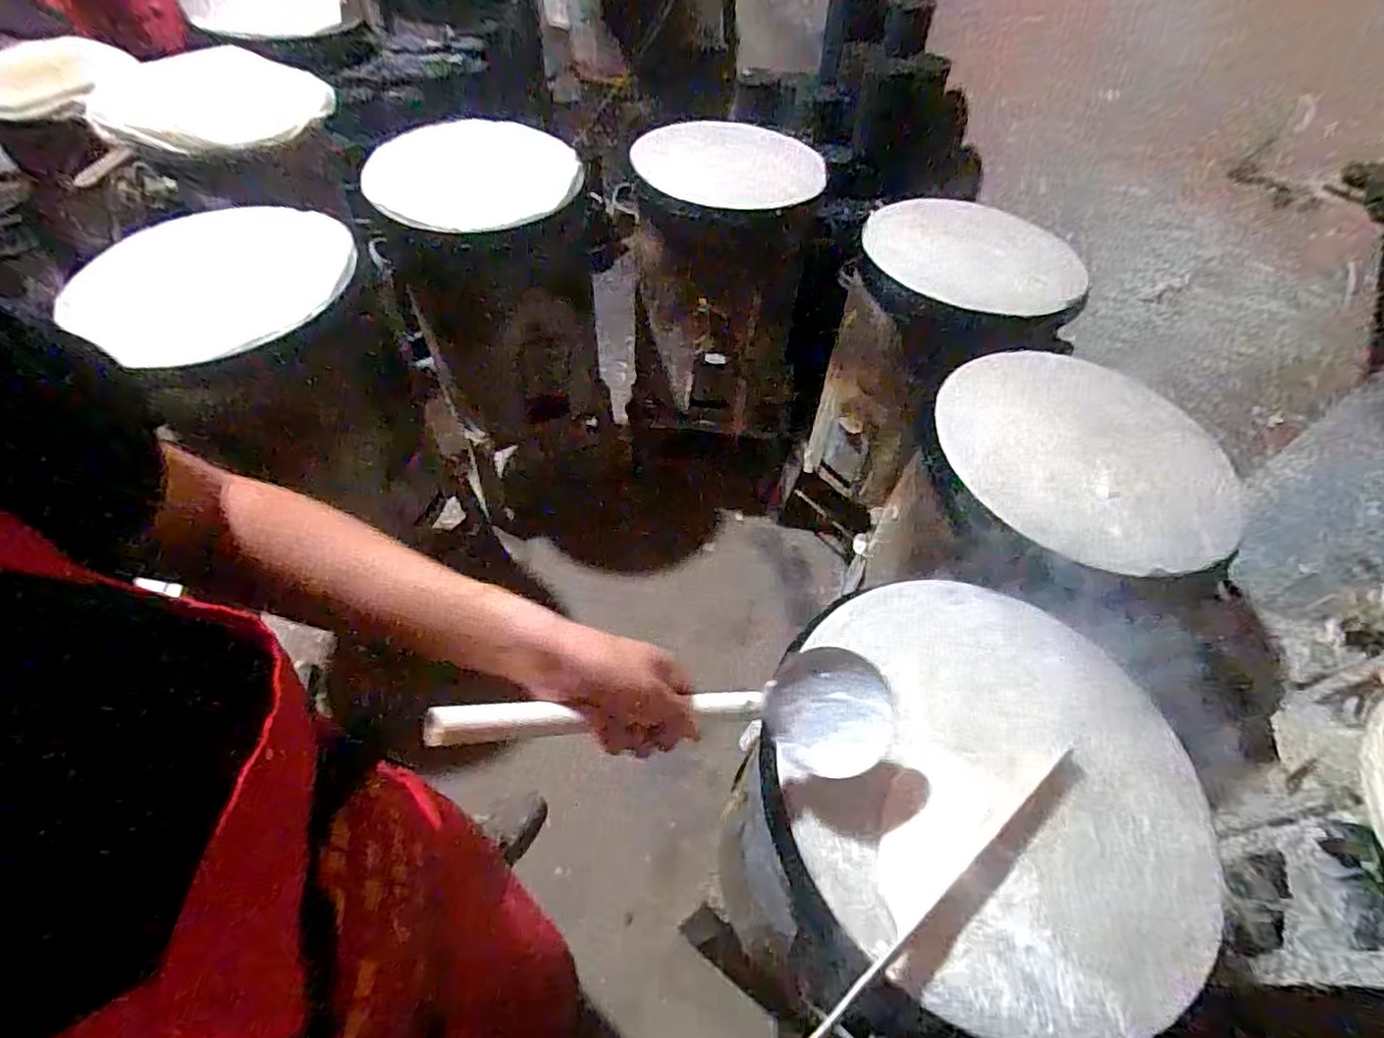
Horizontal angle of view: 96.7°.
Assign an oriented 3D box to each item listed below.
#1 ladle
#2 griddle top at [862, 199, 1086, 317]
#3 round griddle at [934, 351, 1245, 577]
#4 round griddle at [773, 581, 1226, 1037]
[{"bbox_3d":[-0.003,0.132,0.416,0.322,0.069,0.081,10,49,-28],"label":"ladle"},{"bbox_3d":[0.474,-0.463,1.044,0.360,0.036,0.354,11,53,3],"label":"griddle top"},{"bbox_3d":[0.510,-0.109,0.790,0.354,0.026,0.391,27,56,14],"label":"round griddle"},{"bbox_3d":[0.266,0.213,0.529,0.348,0.032,0.361,2,53,-3],"label":"round griddle"}]

